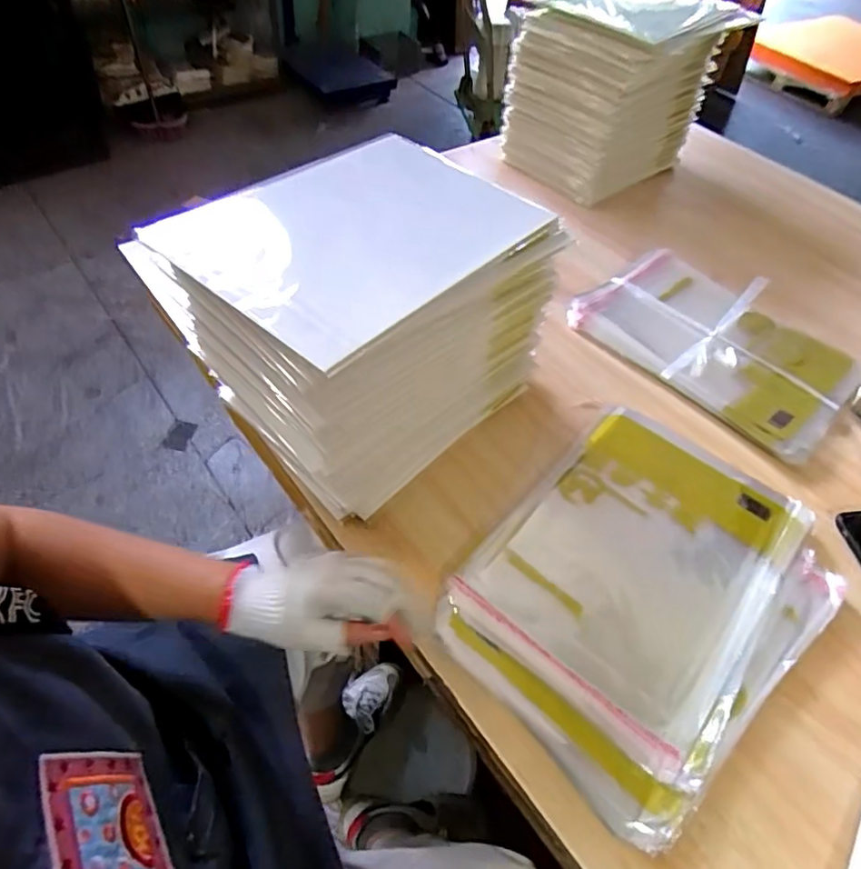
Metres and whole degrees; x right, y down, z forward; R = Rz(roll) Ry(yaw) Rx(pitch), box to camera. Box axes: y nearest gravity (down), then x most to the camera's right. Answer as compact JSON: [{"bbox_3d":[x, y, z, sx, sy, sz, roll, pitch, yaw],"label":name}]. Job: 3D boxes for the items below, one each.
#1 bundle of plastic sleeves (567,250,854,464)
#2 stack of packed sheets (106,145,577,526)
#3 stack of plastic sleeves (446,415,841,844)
[{"bbox_3d":[0.395,-0.133,0.800,0.250,0.025,0.351,-36,63,-28],"label":"bundle of plastic sleeves"},{"bbox_3d":[-0.052,-0.109,0.585,0.305,0.232,0.212,-37,63,-28],"label":"stack of packed sheets"},{"bbox_3d":[0.207,0.138,0.563,0.376,0.027,0.269,-35,63,-27],"label":"stack of plastic sleeves"}]

